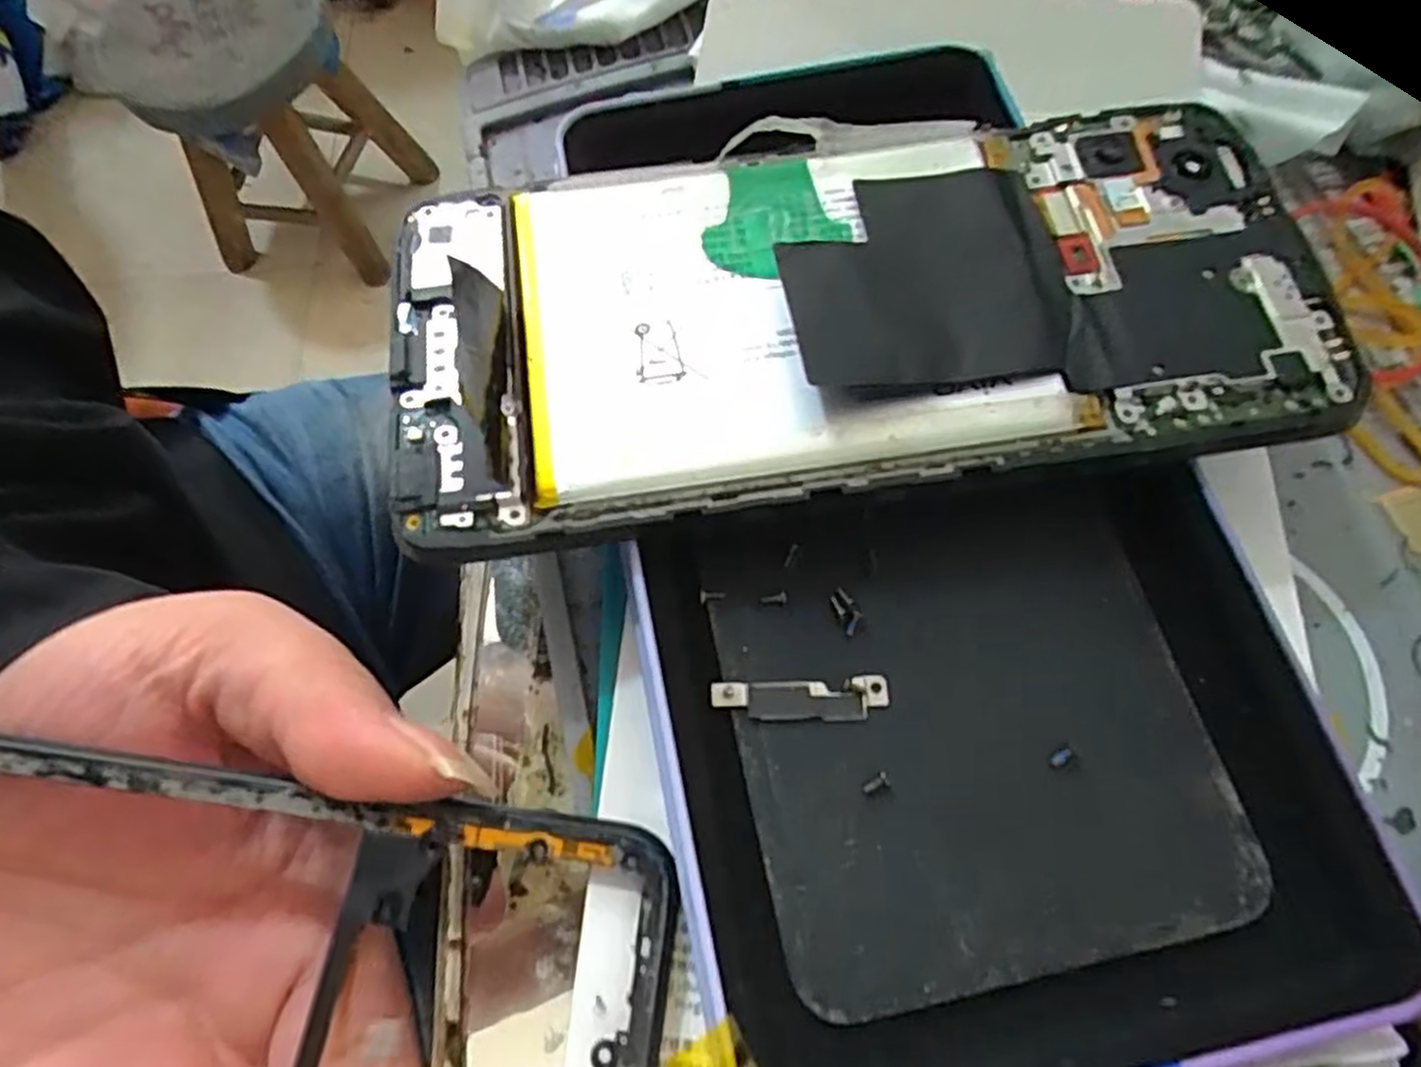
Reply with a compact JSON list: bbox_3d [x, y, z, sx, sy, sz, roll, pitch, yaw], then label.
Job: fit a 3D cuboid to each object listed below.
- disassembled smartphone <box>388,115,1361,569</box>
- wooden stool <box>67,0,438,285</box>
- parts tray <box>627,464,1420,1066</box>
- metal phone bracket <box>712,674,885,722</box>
[{"bbox_3d":[0.026,-0.040,0.129,0.158,0.012,0.068,-9,68,-4],"label":"disassembled smartphone"},{"bbox_3d":[-0.566,-0.504,0.981,0.255,0.289,0.240,4,69,3],"label":"wooden stool"},{"bbox_3d":[0.045,0.036,0.121,0.101,0.026,0.082,-11,69,-2],"label":"parts tray"},{"bbox_3d":[0.014,0.026,0.119,0.028,0.004,0.007,-3,69,1],"label":"metal phone bracket"}]

